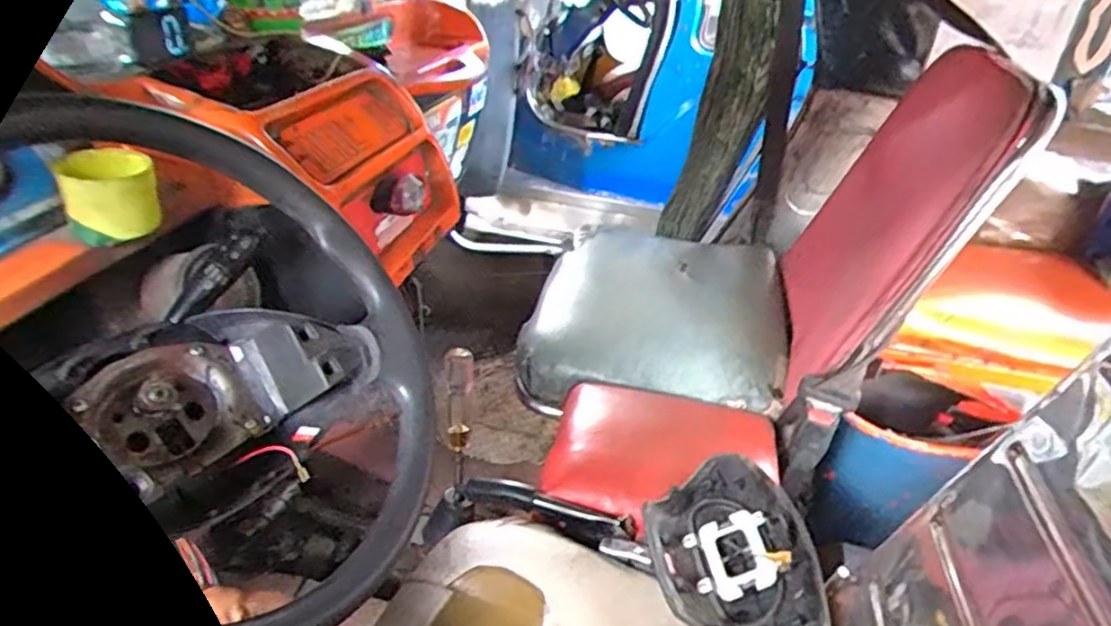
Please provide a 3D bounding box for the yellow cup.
[{"bbox_3d":[-0.349,-0.092,0.533,0.061,0.059,0.051,-20,39,-34],"label":"yellow cup"}]

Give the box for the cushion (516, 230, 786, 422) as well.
[{"bbox_3d":[0.195,-0.024,1.228,0.415,0.078,0.536,10,32,11],"label":"cushion"}]

